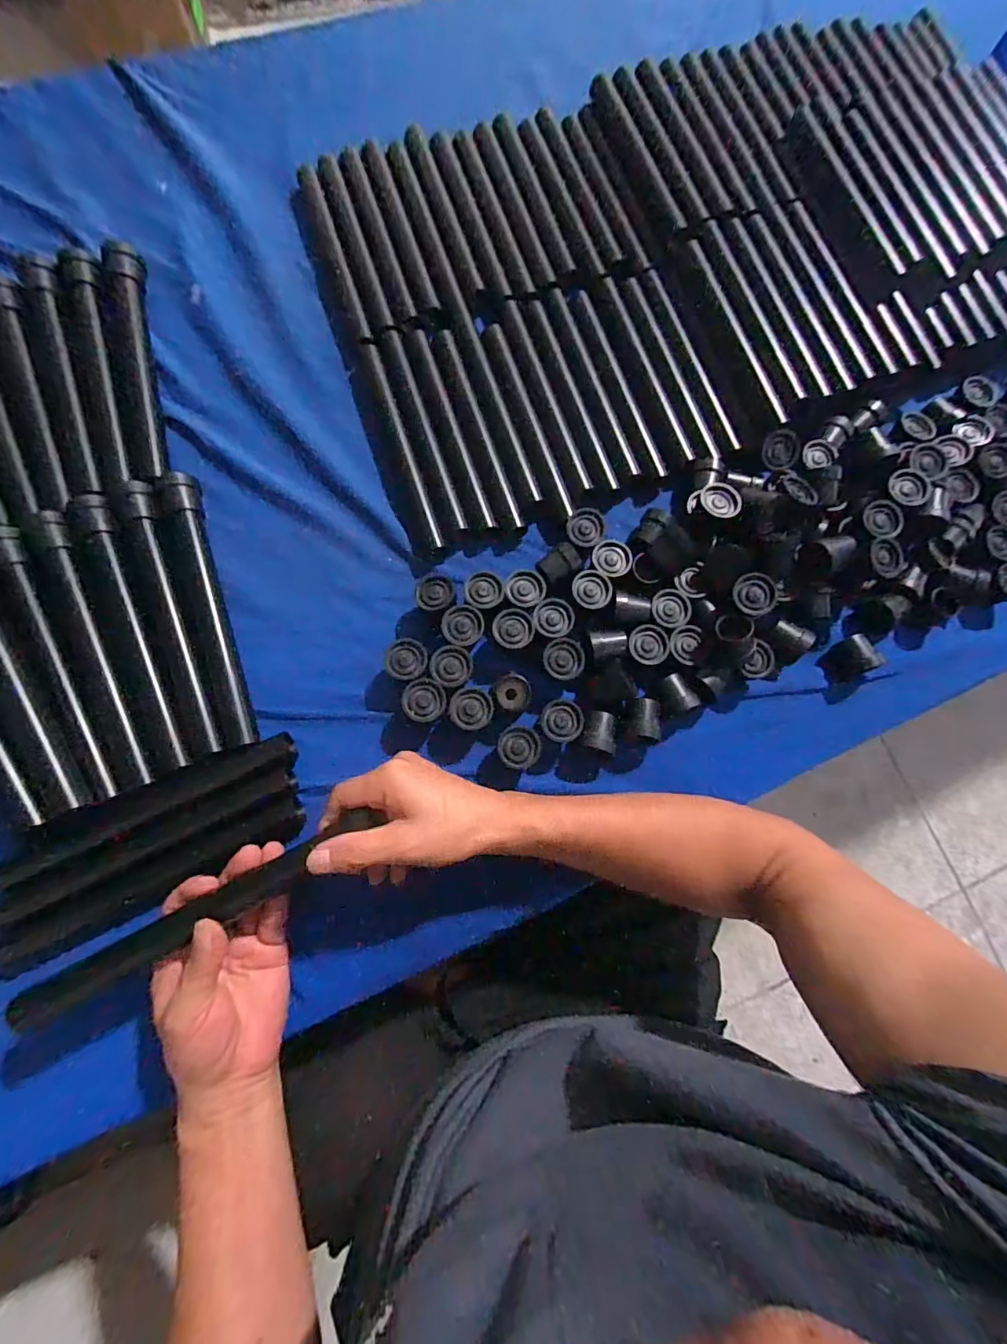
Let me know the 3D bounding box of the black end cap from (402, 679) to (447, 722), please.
[{"bbox_3d":[-0.065,0.025,0.423,0.034,0.028,0.035,0,80,1],"label":"black end cap"}]

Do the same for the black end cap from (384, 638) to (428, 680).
[{"bbox_3d":[-0.082,-0.009,0.430,0.035,0.030,0.034,1,78,-4],"label":"black end cap"}]

